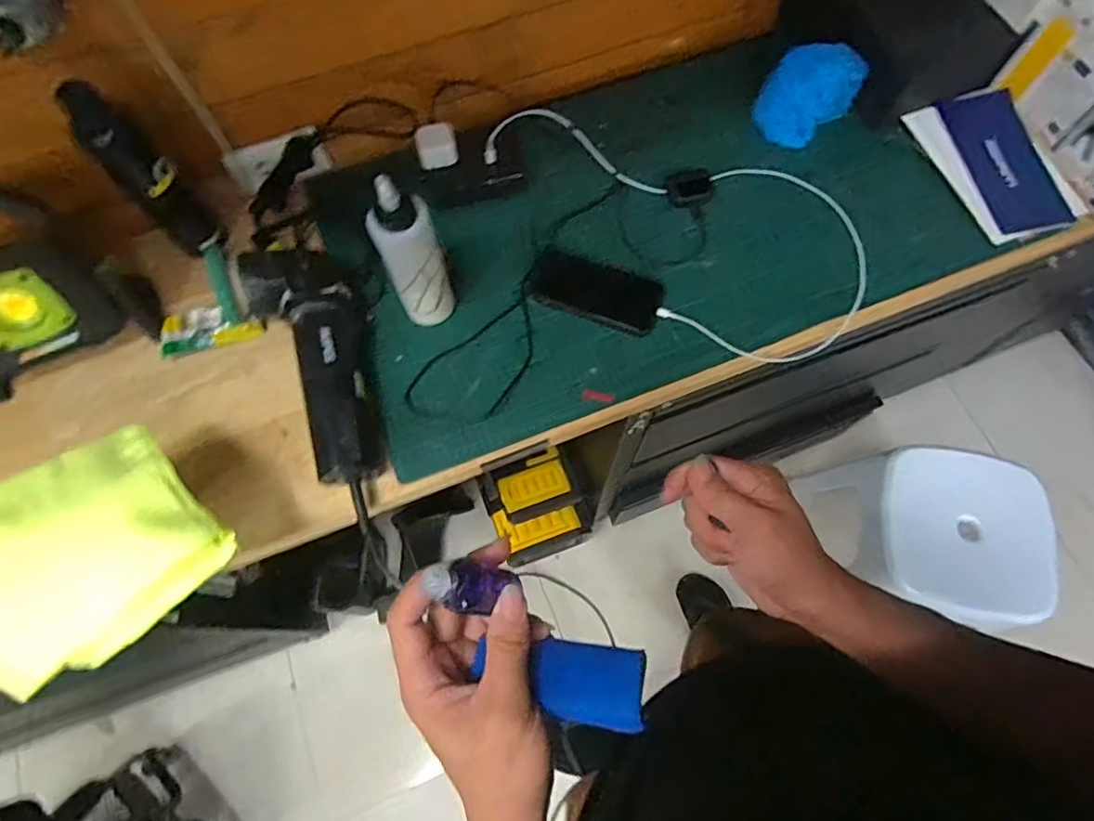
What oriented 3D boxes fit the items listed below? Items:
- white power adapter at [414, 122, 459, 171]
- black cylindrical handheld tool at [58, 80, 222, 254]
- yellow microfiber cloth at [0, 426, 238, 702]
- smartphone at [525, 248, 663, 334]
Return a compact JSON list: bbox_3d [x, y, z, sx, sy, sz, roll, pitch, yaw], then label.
[{"bbox_3d":[-0.140,-0.335,0.751,0.048,0.030,0.049,-14,69,-5],"label":"white power adapter"},{"bbox_3d":[-0.436,-0.254,0.653,0.057,0.203,0.059,43,75,15],"label":"black cylindrical handheld tool"},{"bbox_3d":[-0.392,0.115,0.490,0.199,0.089,0.172,-41,74,-14],"label":"yellow microfiber cloth"},{"bbox_3d":[0.057,-0.145,0.716,0.159,0.005,0.070,20,85,5],"label":"smartphone"}]

